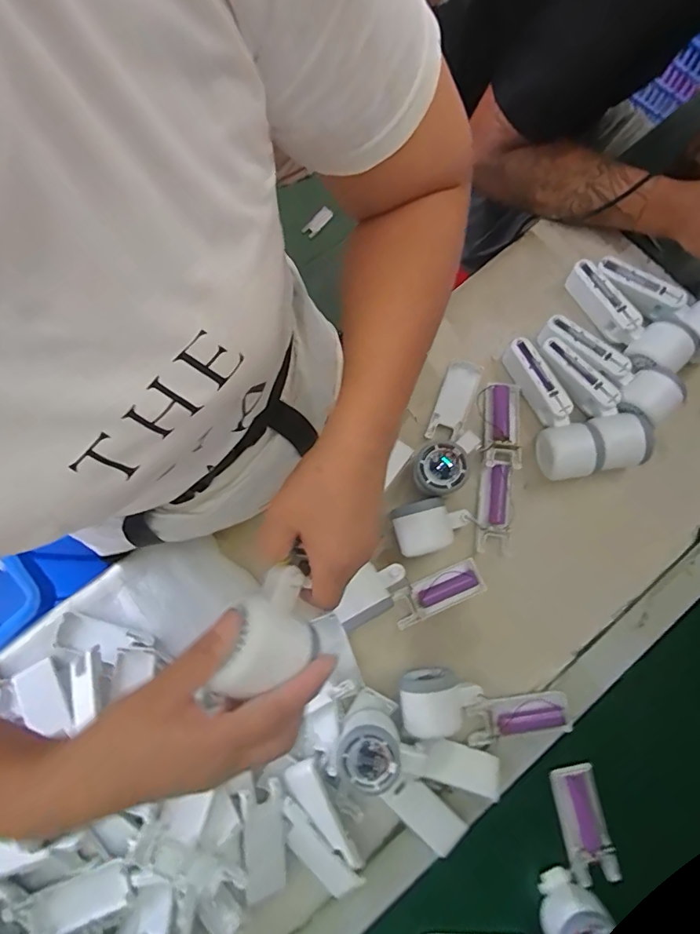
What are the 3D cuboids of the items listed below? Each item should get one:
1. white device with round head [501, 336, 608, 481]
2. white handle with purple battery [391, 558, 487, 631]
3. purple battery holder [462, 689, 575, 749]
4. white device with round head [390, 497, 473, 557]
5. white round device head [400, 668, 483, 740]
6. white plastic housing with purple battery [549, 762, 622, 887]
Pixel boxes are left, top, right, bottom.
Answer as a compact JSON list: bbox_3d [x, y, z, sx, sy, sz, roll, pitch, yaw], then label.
[{"bbox_3d":[0.226,-0.069,0.544,0.058,0.050,0.168,-18,80,-3],"label":"white device with round head"},{"bbox_3d":[0.096,0.137,0.524,0.102,0.030,0.040,-24,80,-4],"label":"white handle with purple battery"},{"bbox_3d":[0.173,0.257,0.494,0.104,0.019,0.045,-10,80,-1],"label":"purple battery holder"},{"bbox_3d":[0.089,0.062,0.525,0.083,0.045,0.053,-19,80,-3],"label":"white device with round head"},{"bbox_3d":[0.090,0.234,0.486,0.077,0.050,0.055,-4,80,0],"label":"white round device head"},{"bbox_3d":[0.234,0.356,0.483,0.044,0.012,0.102,-11,80,-1],"label":"white plastic housing with purple battery"}]

